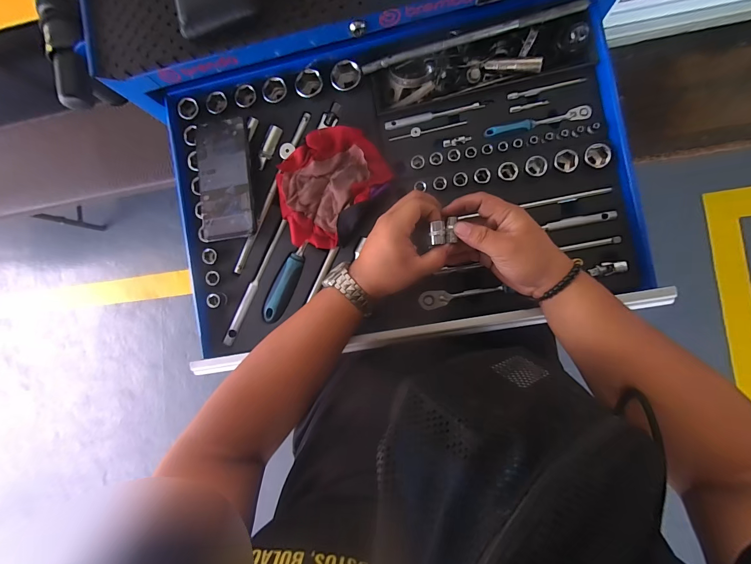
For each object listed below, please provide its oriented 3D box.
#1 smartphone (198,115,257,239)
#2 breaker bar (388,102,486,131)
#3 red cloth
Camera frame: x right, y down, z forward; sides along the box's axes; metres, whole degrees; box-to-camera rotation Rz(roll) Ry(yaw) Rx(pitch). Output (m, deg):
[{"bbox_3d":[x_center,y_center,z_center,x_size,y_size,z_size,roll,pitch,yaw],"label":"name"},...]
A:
[{"bbox_3d":[-0.209,-0.143,0.458,0.074,0.013,0.165,-6,88,7],"label":"smartphone"},{"bbox_3d":[0.078,-0.225,0.446,0.131,0.006,0.012,-10,87,7],"label":"breaker bar"},{"bbox_3d":[-0.060,-0.129,0.447,0.160,0.021,0.141,-36,85,5],"label":"red cloth"}]

